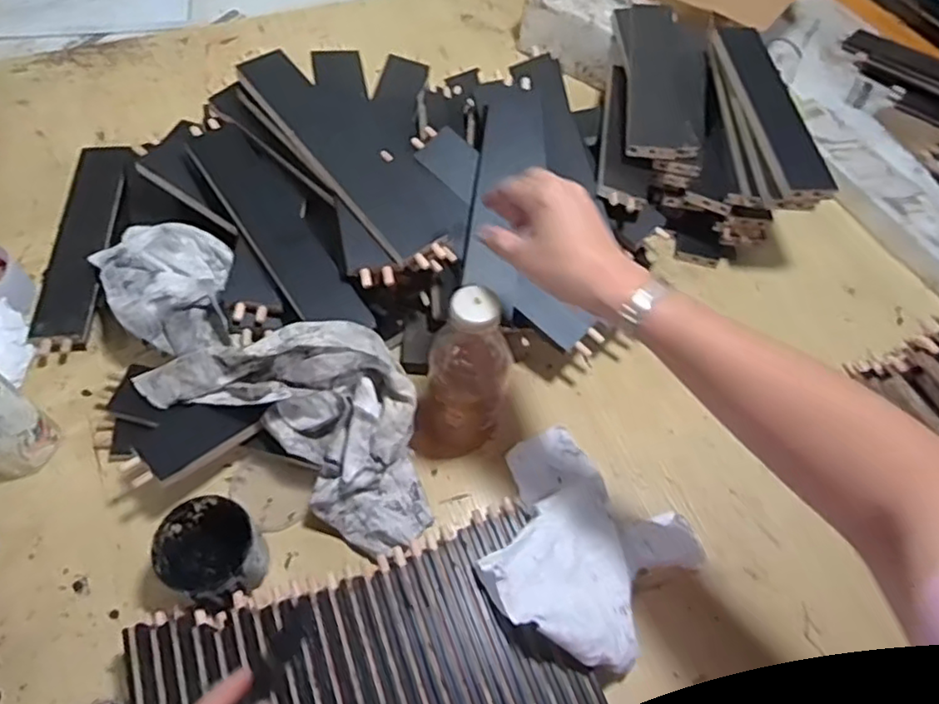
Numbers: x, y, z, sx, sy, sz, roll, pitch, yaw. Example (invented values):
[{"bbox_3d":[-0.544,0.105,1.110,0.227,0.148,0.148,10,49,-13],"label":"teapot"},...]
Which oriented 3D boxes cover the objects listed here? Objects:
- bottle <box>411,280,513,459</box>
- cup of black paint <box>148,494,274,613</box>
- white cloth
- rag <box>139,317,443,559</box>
[{"bbox_3d":[-0.007,0.026,0.582,0.080,0.205,0.065,5,60,-1],"label":"bottle"},{"bbox_3d":[-0.221,0.173,0.554,0.086,0.075,0.076,41,65,18],"label":"cup of black paint"},{"bbox_3d":[0.093,0.171,0.576,0.184,0.033,0.201,33,38,19],"label":"white cloth"},{"bbox_3d":[-0.154,0.048,0.604,0.297,0.125,0.145,30,62,13],"label":"rag"}]

